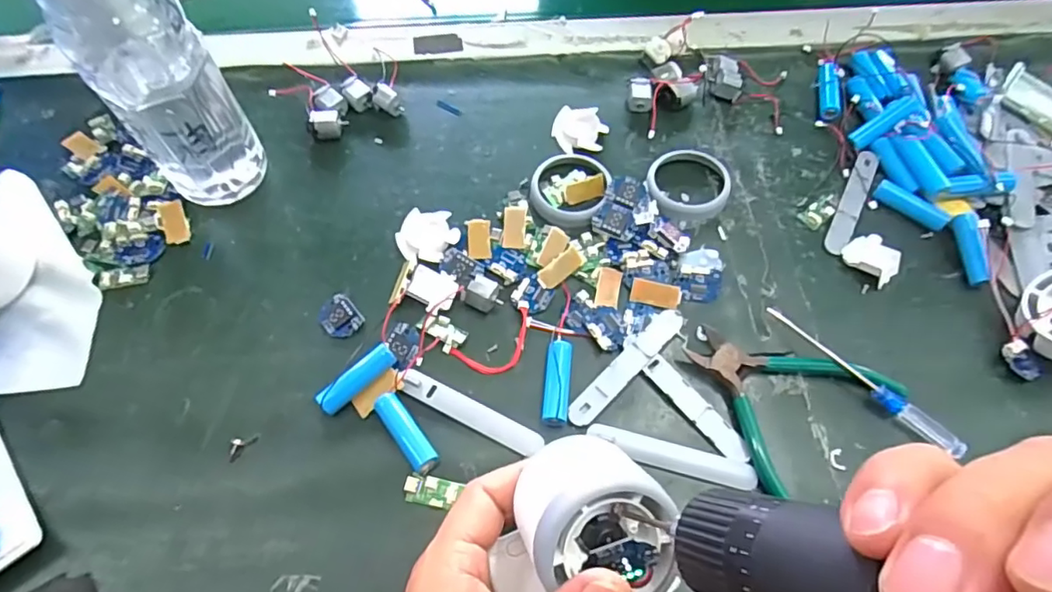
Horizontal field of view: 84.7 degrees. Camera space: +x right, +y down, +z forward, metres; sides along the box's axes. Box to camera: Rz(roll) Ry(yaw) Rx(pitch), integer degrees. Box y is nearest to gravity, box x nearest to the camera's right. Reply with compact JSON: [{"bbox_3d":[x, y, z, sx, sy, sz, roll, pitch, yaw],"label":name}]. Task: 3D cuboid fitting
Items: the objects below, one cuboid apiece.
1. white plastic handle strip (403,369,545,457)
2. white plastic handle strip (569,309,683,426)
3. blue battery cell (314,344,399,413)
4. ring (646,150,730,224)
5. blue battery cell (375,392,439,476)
[{"bbox_3d":[-0.032,0.067,0.335,0.089,0.007,0.015,25,66,13],"label":"white plastic handle strip"},{"bbox_3d":[0.061,0.040,0.348,0.096,0.004,0.018,-41,70,-18],"label":"white plastic handle strip"},{"bbox_3d":[-0.098,0.049,0.338,0.050,0.017,0.013,-38,69,-17],"label":"blue battery cell"},{"bbox_3d":[0.115,-0.079,0.412,0.057,0.012,0.056,0,63,0],"label":"ring"},{"bbox_3d":[-0.067,0.076,0.322,0.014,0.014,0.050,-34,68,-16],"label":"blue battery cell"}]

